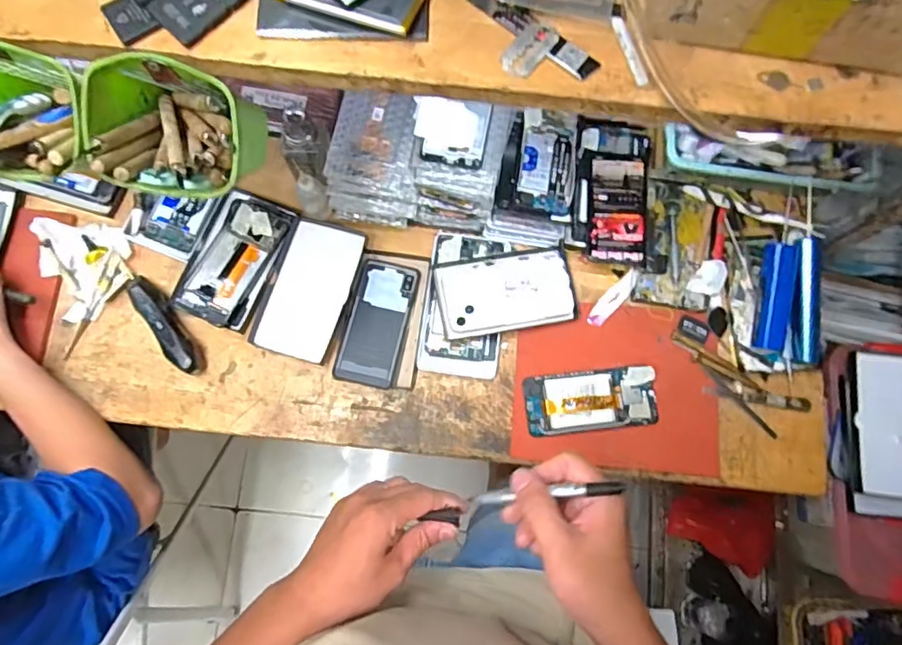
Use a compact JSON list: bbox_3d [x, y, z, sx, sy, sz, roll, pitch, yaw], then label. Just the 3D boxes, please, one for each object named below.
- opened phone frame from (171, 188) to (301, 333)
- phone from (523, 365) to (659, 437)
[{"bbox_3d":[-0.277,-0.084,0.740,0.100,0.024,0.175,22,78,4],"label":"opened phone frame"},{"bbox_3d":[0.174,0.096,0.710,0.161,0.009,0.072,-5,78,-2],"label":"phone"}]

